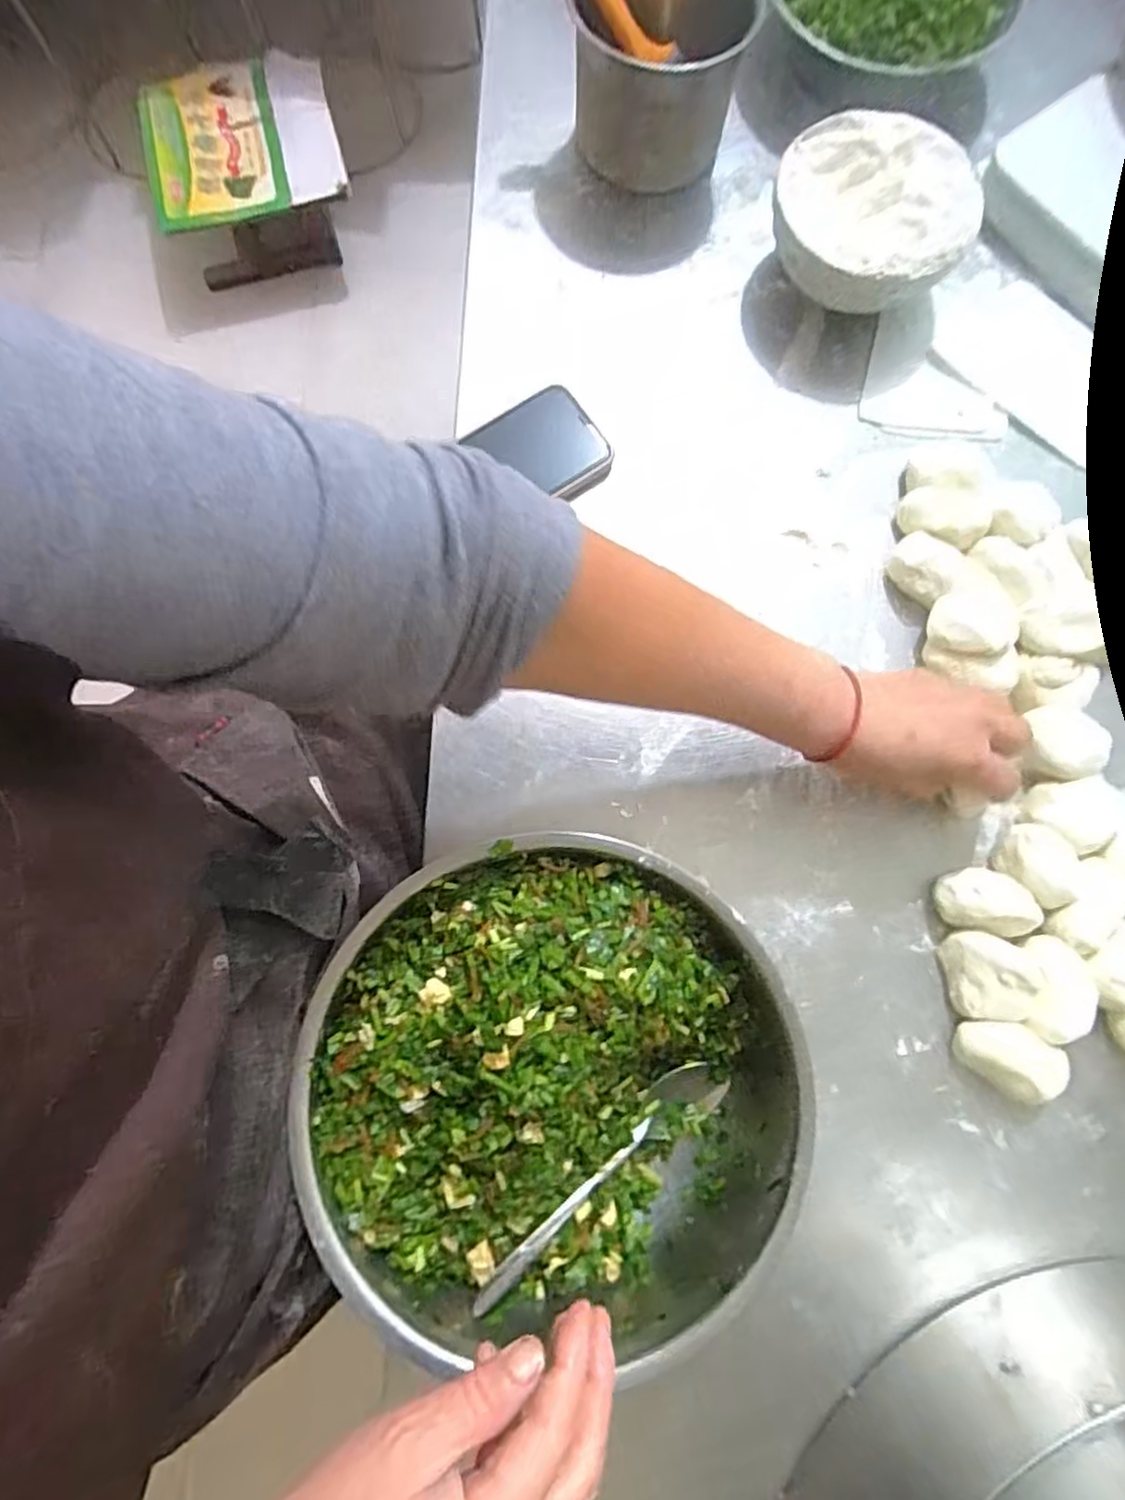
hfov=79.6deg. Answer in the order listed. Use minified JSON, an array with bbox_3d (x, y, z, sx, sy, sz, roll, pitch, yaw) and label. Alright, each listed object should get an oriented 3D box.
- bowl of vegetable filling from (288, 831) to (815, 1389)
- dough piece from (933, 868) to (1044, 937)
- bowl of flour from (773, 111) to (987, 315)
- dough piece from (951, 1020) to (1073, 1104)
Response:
[{"bbox_3d":[-0.004,0.173,0.360,0.244,0.085,0.241,0,80,-1],"label":"bowl of vegetable filling"},{"bbox_3d":[0.263,0.094,0.420,0.056,0.037,0.037,8,80,1],"label":"dough piece"},{"bbox_3d":[0.216,-0.377,0.487,0.140,0.085,0.115,34,81,5],"label":"bowl of flour"},{"bbox_3d":[0.270,0.186,0.409,0.064,0.026,0.037,30,81,5],"label":"dough piece"}]

